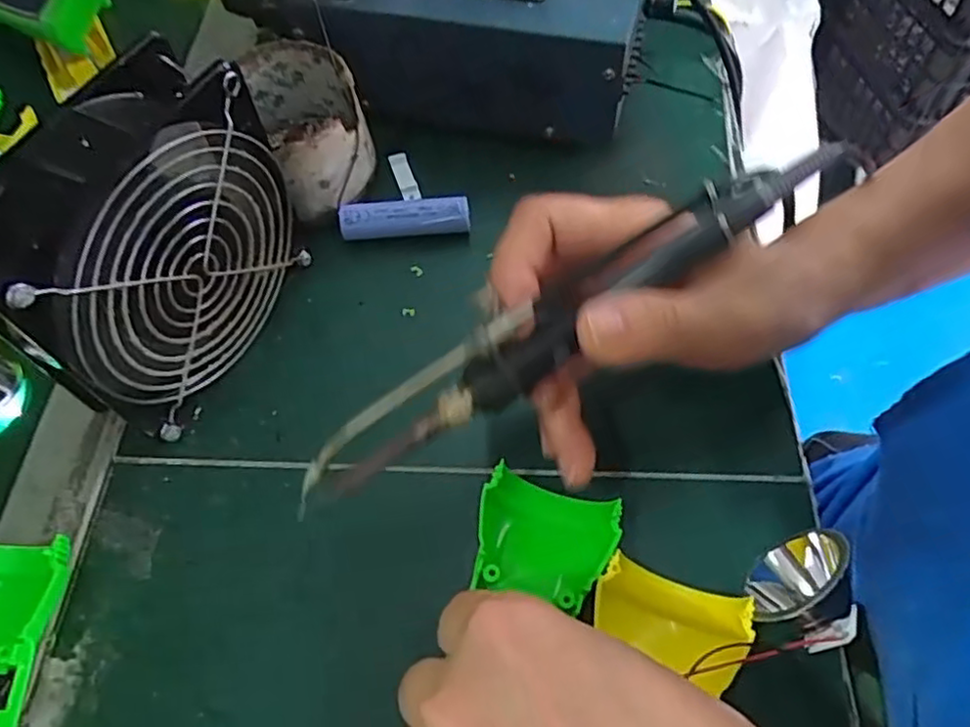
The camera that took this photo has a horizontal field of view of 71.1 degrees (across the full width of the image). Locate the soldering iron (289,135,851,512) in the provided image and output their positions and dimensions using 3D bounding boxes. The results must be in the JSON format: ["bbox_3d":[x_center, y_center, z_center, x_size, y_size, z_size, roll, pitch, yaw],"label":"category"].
[{"bbox_3d":[0.029,-0.016,0.223,0.207,0.025,0.016,-33,63,-4],"label":"soldering iron"}]

